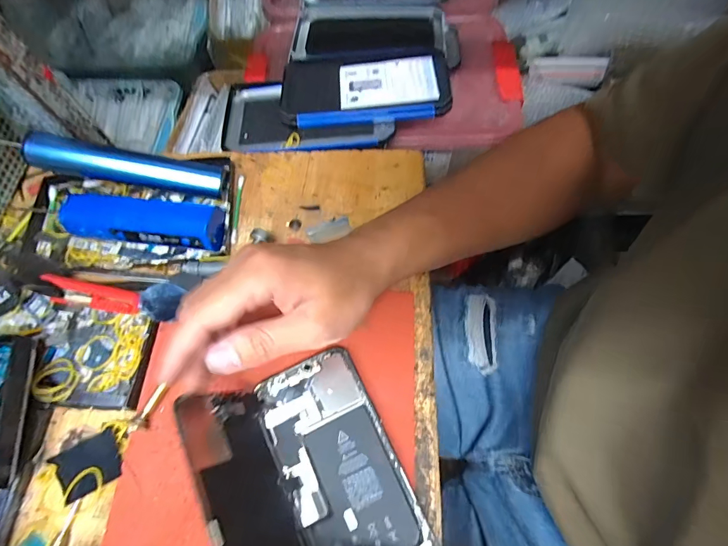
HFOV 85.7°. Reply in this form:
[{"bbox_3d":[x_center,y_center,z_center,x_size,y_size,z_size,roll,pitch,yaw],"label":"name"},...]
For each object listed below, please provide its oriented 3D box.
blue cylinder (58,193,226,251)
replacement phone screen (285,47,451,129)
[{"bbox_3d":[-0.185,-0.042,0.330,0.131,0.034,0.034,3,66,4],"label":"blue cylinder"},{"bbox_3d":[0.000,-0.198,0.416,0.171,0.018,0.094,-2,66,2],"label":"replacement phone screen"}]

